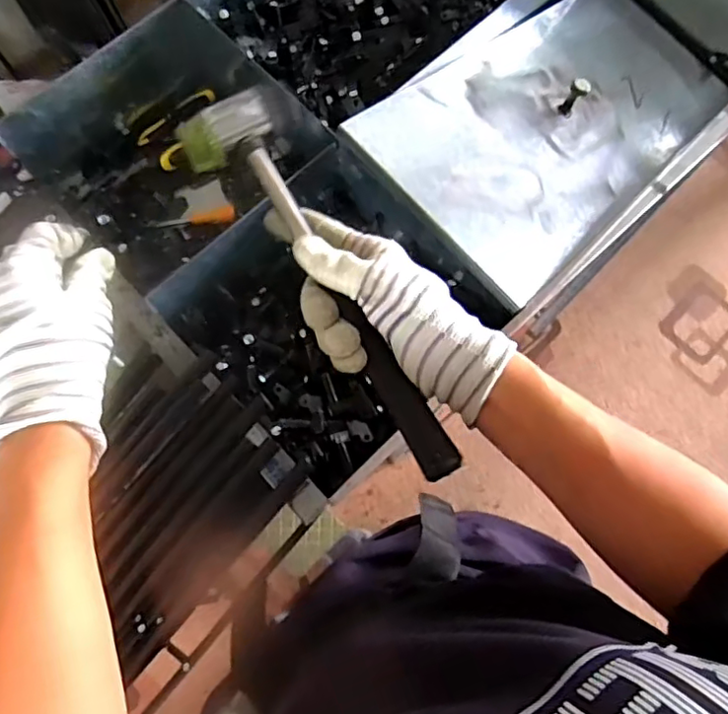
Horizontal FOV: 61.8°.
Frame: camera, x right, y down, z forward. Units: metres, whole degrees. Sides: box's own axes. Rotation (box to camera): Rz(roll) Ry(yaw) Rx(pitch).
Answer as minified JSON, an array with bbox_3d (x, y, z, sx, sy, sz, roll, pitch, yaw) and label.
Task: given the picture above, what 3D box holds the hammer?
[{"bbox_3d":[-0.025,-0.046,0.362,0.053,0.023,0.266,-30,77,-10],"label":"hammer"}]

